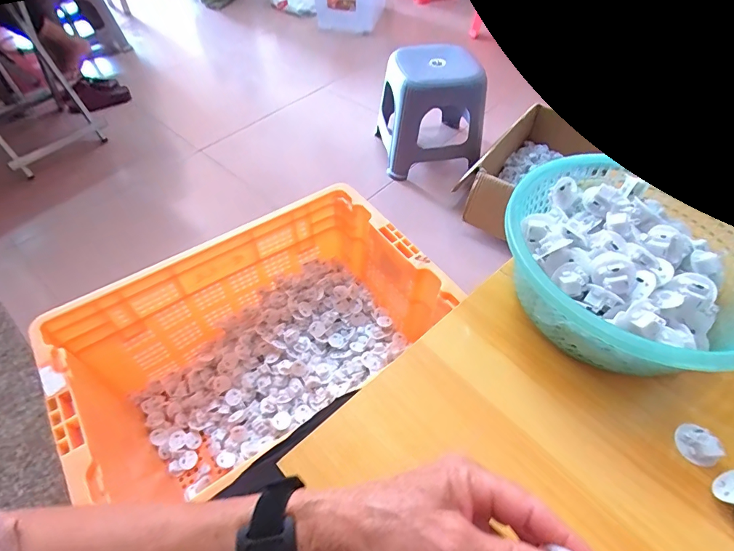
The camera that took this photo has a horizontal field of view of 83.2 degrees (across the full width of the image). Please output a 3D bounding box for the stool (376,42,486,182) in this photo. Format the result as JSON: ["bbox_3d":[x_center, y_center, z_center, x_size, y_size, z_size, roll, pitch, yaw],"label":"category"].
[{"bbox_3d":[0.199,-0.511,1.281,0.304,0.295,0.240,-3,52,-3],"label":"stool"}]

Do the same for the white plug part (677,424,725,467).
[{"bbox_3d":[0.269,0.137,0.336,0.024,0.016,0.031,-3,52,-3],"label":"white plug part"}]

